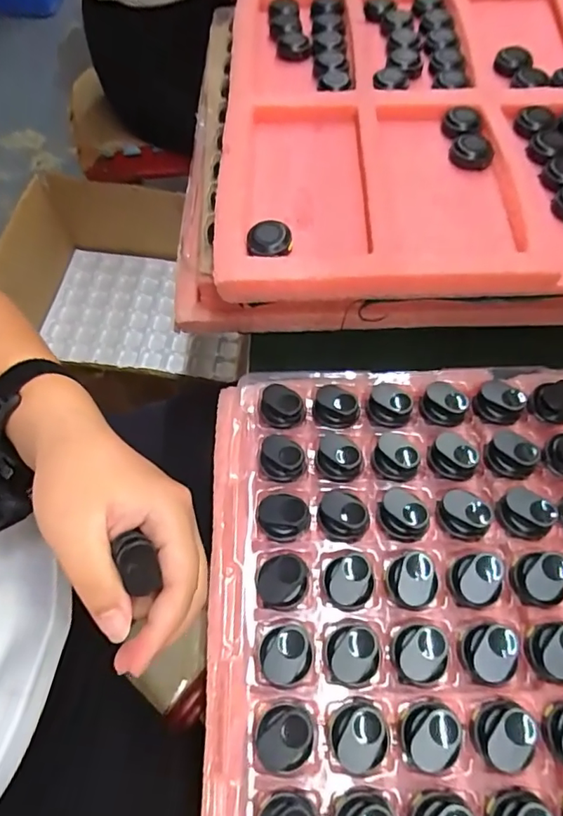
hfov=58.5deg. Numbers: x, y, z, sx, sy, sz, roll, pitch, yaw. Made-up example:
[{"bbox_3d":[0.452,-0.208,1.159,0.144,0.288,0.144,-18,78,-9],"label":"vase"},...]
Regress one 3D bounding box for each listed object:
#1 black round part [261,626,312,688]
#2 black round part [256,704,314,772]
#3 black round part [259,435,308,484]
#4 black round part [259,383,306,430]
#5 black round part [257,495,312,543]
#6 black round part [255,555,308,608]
[{"bbox_3d":[0.002,0.130,0.263,0.026,0.012,0.028,7,62,2],"label":"black round part"},{"bbox_3d":[0.002,0.163,0.246,0.028,0.012,0.028,1,62,-1],"label":"black round part"},{"bbox_3d":[0.001,0.033,0.316,0.029,0.015,0.025,24,64,11],"label":"black round part"},{"bbox_3d":[0.000,0.000,0.334,0.031,0.012,0.025,34,67,15],"label":"black round part"},{"bbox_3d":[0.002,0.065,0.299,0.030,0.016,0.026,13,63,5],"label":"black round part"},{"bbox_3d":[0.001,0.097,0.280,0.026,0.019,0.028,1,62,-1],"label":"black round part"}]

